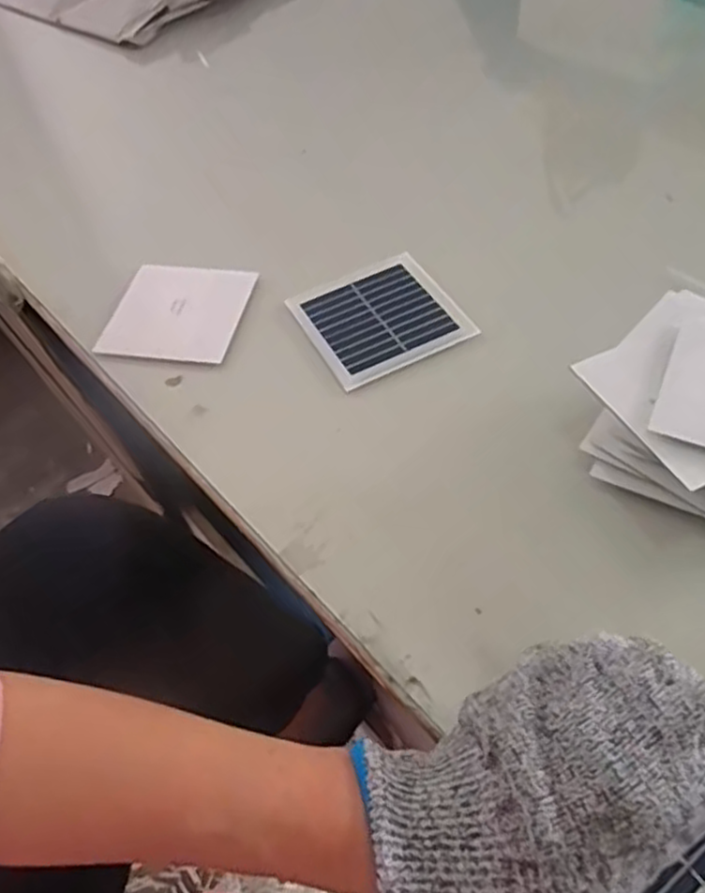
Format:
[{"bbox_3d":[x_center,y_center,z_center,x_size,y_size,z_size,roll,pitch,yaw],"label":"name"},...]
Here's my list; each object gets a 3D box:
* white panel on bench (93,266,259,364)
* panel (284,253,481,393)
[{"bbox_3d":[-0.117,-0.091,0.482,0.086,0.004,0.082,8,54,12],"label":"white panel on bench"},{"bbox_3d":[0.018,-0.083,0.465,0.095,0.007,0.090,-25,54,-13],"label":"panel"}]

